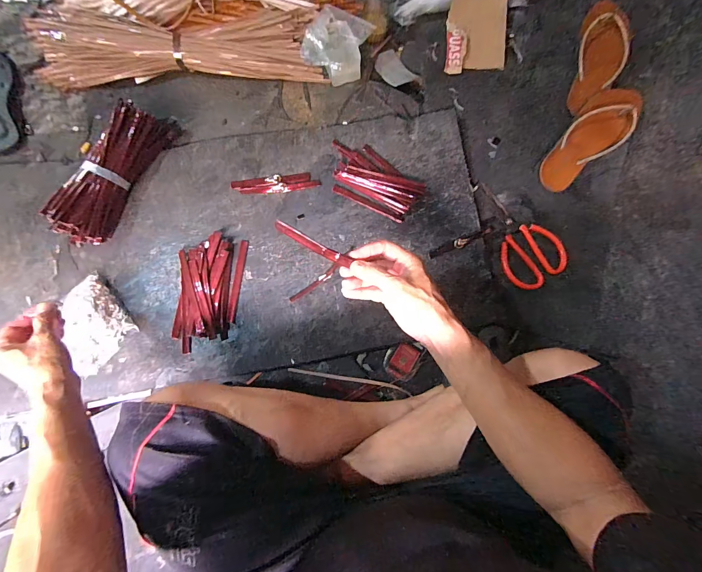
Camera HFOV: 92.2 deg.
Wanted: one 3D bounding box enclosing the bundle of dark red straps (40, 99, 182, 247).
[{"bbox_3d":[-0.417,-0.204,0.595,0.077,0.066,0.279,28,81,3],"label":"bundle of dark red straps"}]

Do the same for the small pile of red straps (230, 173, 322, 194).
[{"bbox_3d":[-0.139,-0.189,0.626,0.158,0.005,0.035,-5,81,-3],"label":"small pile of red straps"}]

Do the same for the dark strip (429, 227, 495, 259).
[{"bbox_3d":[0.205,-0.080,0.617,0.132,0.006,0.016,-21,82,-5],"label":"dark strip"}]

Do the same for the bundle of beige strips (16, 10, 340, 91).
[{"bbox_3d":[-0.335,-0.475,0.676,0.545,0.053,0.135,-5,81,-3],"label":"bundle of beige strips"}]

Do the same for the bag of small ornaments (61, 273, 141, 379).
[{"bbox_3d":[-0.438,0.063,0.571,0.098,0.027,0.137,-41,85,-7],"label":"bag of small ornaments"}]

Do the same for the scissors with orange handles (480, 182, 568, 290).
[{"bbox_3d":[0.310,-0.099,0.633,0.122,0.010,0.208,-31,83,-6],"label":"scissors with orange handles"}]

